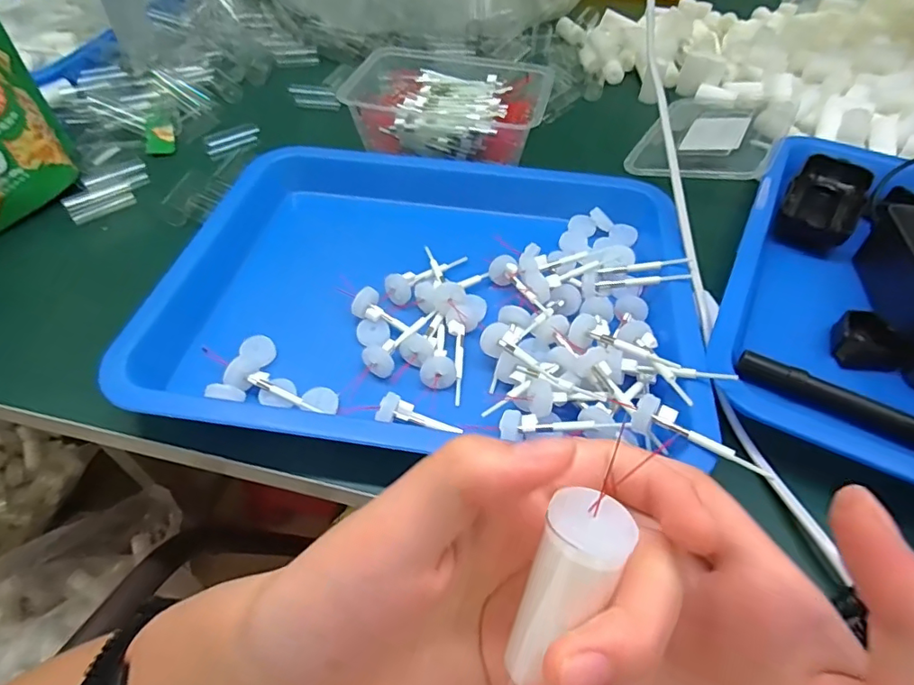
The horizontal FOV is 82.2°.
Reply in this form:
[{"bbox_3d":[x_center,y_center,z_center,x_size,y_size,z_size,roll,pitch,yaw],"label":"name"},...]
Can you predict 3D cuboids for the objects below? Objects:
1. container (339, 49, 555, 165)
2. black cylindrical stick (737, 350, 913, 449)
[{"bbox_3d":[-0.005,-0.211,0.469,0.173,0.045,0.130,20,52,15],"label":"container"},{"bbox_3d":[0.224,0.037,0.294,0.125,0.010,0.018,25,54,18],"label":"black cylindrical stick"}]

